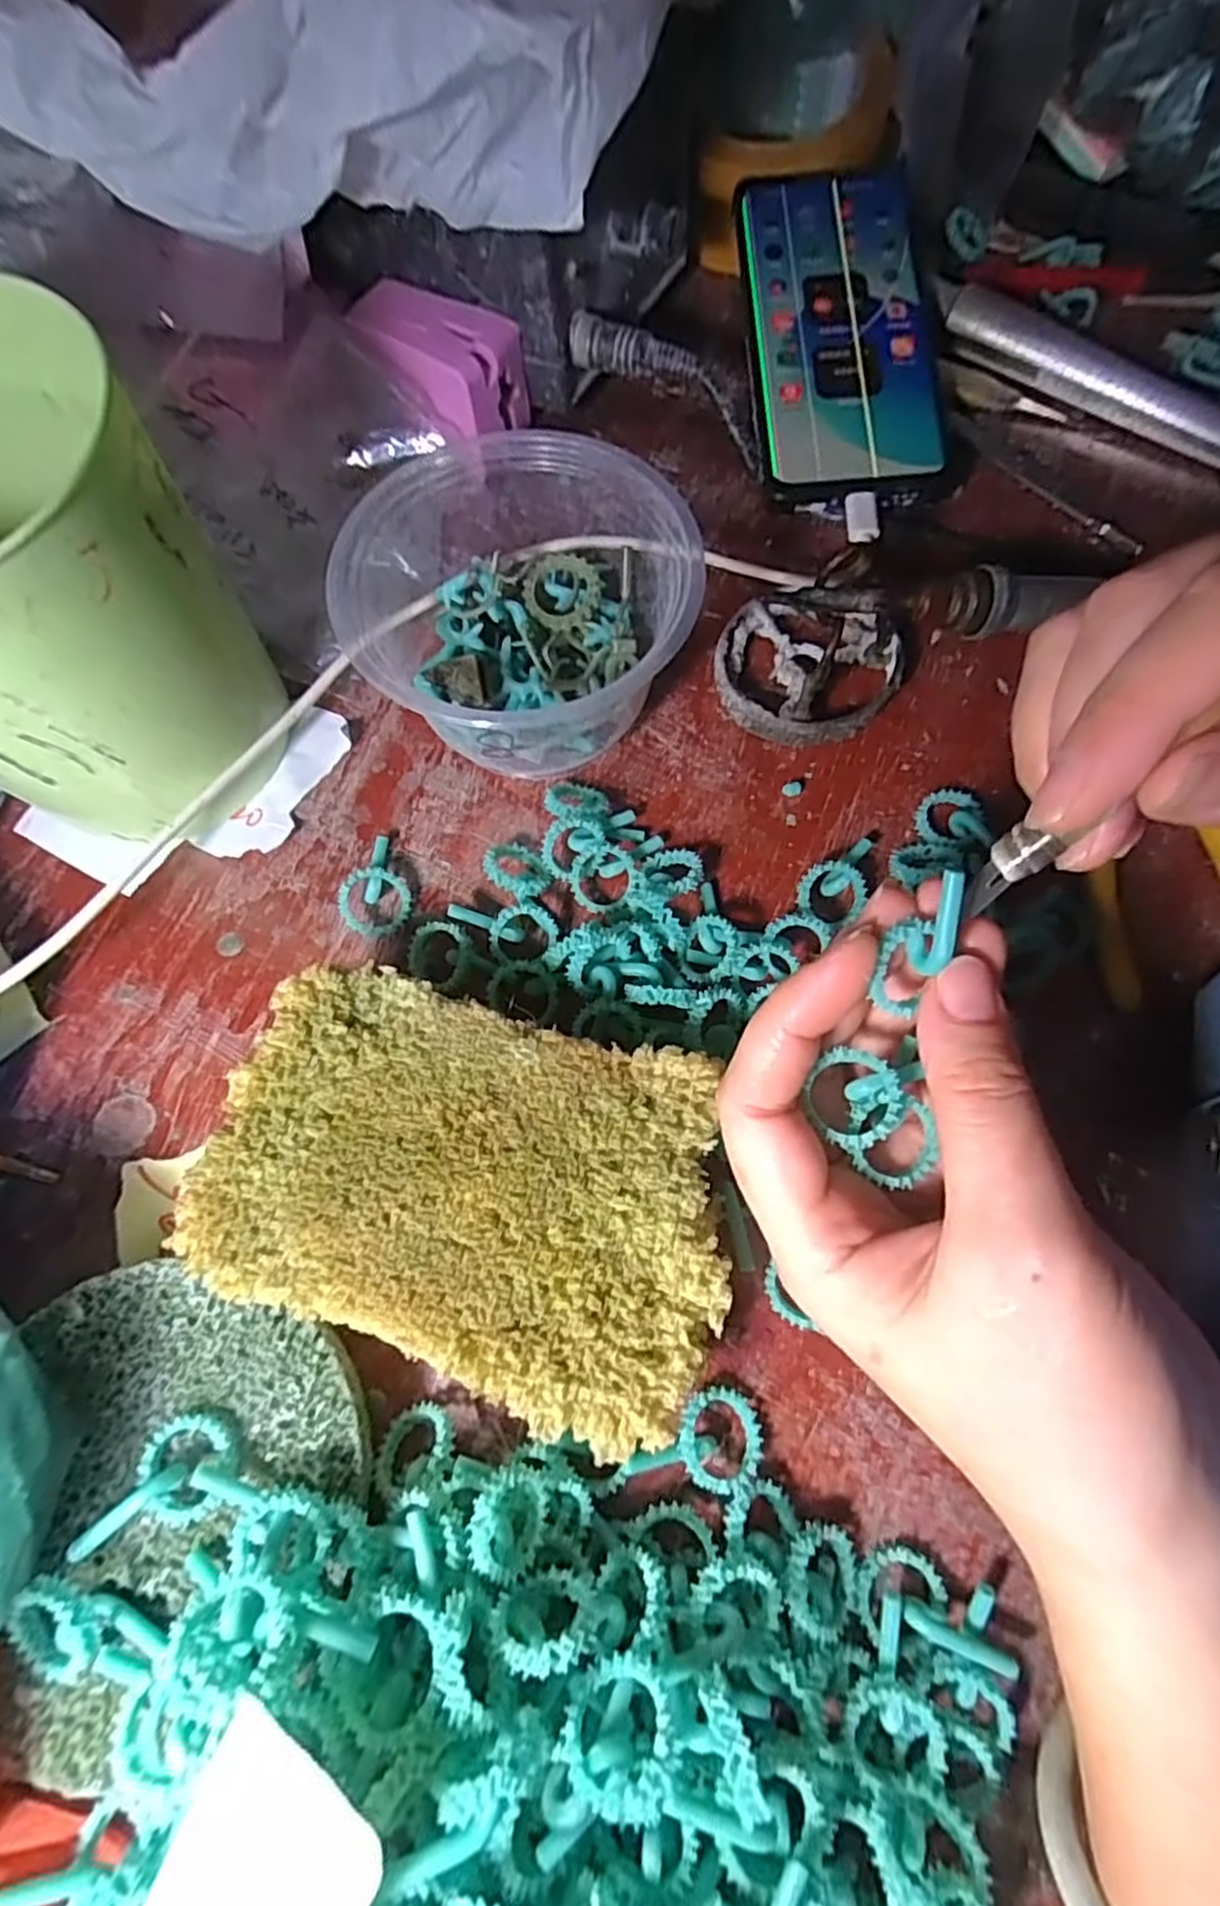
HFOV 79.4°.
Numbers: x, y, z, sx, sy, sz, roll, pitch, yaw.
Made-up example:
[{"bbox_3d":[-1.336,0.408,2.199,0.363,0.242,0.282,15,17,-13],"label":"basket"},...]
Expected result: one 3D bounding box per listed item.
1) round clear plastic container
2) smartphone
[{"bbox_3d":[-0.031,-0.107,0.255,0.110,0.063,0.116,0,72,1],"label":"round clear plastic container"},{"bbox_3d":[0.097,-0.263,0.307,0.076,0.007,0.158,-3,80,-1],"label":"smartphone"}]

